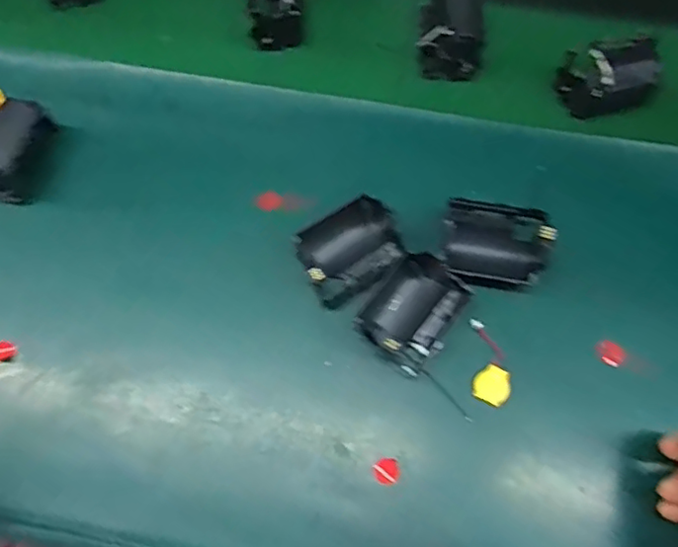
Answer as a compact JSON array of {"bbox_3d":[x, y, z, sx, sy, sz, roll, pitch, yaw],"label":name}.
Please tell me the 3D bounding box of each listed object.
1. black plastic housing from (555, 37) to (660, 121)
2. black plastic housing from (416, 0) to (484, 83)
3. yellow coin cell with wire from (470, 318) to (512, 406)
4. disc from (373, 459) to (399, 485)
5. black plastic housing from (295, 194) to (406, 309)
[{"bbox_3d":[0.212,-0.154,0.467,0.073,0.046,0.041,-4,68,-2],"label":"black plastic housing"},{"bbox_3d":[0.093,-0.203,0.492,0.049,0.035,0.081,4,68,2],"label":"black plastic housing"},{"bbox_3d":[0.102,0.059,0.398,0.024,0.004,0.057,3,68,1],"label":"yellow coin cell with wire"},{"bbox_3d":[0.030,0.125,0.375,0.016,0.004,0.015,0,68,0],"label":"disc"},{"bbox_3d":[0.009,-0.017,0.427,0.070,0.030,0.054,-30,71,-11],"label":"black plastic housing"}]

